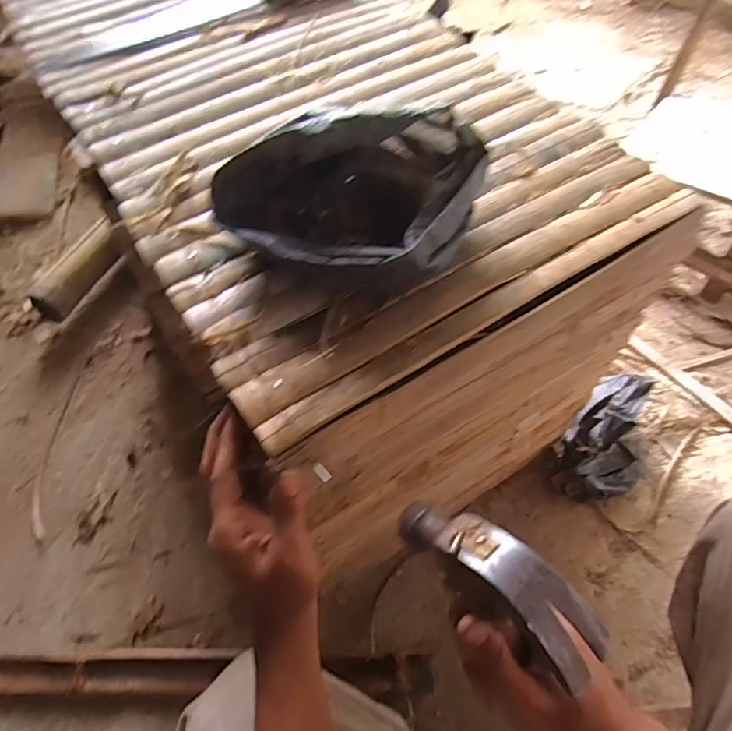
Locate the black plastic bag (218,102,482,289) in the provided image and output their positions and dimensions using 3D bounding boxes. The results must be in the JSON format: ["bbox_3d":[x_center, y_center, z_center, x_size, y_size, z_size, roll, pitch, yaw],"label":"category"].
[{"bbox_3d":[-0.014,-0.129,0.381,0.183,0.085,0.147,16,60,11],"label":"black plastic bag"}]

